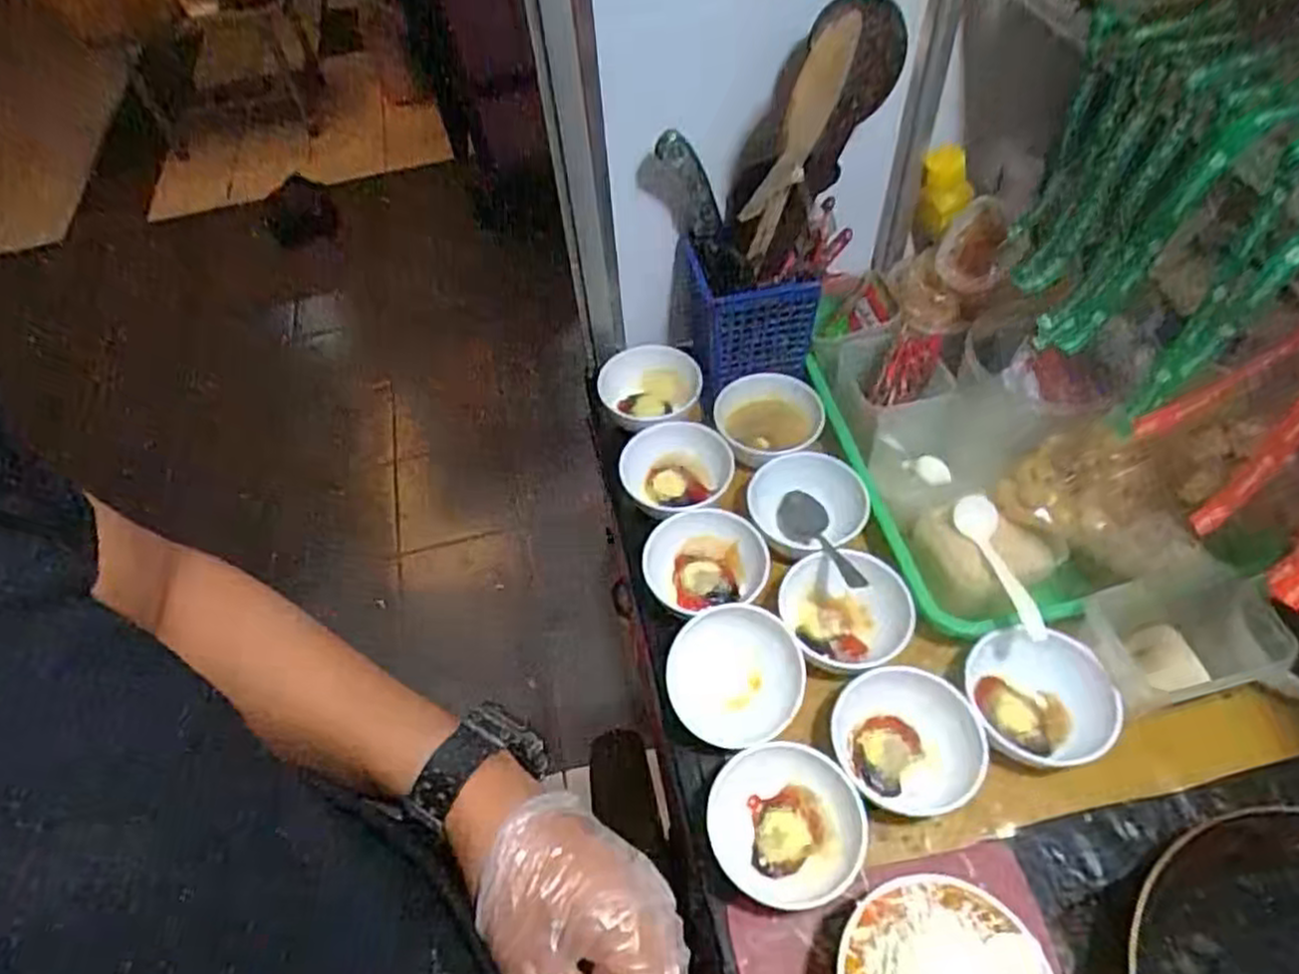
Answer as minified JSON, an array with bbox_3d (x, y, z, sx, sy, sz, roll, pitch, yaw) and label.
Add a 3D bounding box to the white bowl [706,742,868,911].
[{"bbox_3d":[0.084,0.210,0.478,0.091,0.045,0.092,-3,53,4],"label":"white bowl"}]

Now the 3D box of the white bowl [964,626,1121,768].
[{"bbox_3d":[0.262,0.140,0.515,0.100,0.053,0.088,-40,58,-22],"label":"white bowl"}]

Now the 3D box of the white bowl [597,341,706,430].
[{"bbox_3d":[0.004,-0.086,0.705,0.091,0.049,0.088,-3,53,4],"label":"white bowl"}]

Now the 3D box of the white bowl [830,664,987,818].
[{"bbox_3d":[0.171,0.168,0.504,0.084,0.046,0.087,-3,53,4],"label":"white bowl"}]

